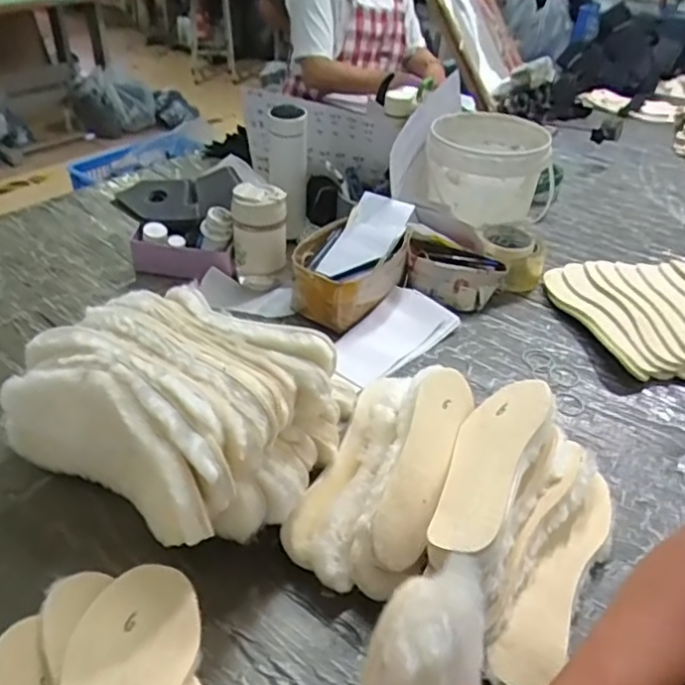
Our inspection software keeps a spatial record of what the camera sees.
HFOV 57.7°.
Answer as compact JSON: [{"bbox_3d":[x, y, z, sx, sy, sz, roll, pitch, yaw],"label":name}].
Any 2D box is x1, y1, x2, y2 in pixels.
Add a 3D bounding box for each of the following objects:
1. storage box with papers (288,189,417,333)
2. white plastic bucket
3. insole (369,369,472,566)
[{"bbox_3d":[0.015,-0.130,0.979,0.155,0.114,0.230,17,40,15],"label":"storage box with papers"},{"bbox_3d":[0.251,-0.310,1.108,0.206,0.134,0.196,7,39,4],"label":"white plastic bucket"},{"bbox_3d":[0.089,0.112,0.655,0.019,0.075,0.267,-27,19,39],"label":"insole"}]

